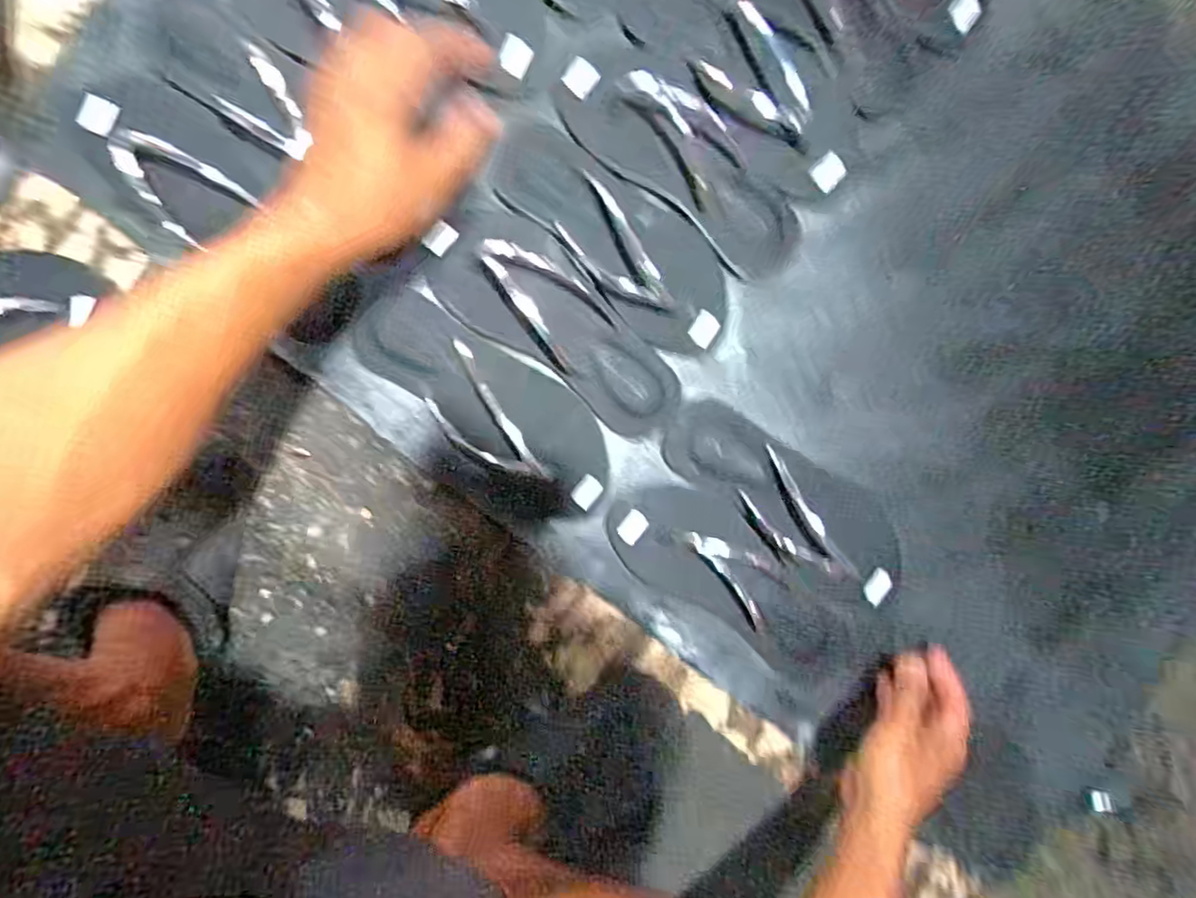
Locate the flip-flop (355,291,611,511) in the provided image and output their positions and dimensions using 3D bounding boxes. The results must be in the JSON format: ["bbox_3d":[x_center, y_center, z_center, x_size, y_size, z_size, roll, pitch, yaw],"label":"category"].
[{"bbox_3d":[-0.096,-0.036,0.531,0.241,0.060,0.107,37,93,-6],"label":"flip-flop"}]

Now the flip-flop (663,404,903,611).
[{"bbox_3d":[0.156,0.040,0.544,0.220,0.028,0.082,40,93,8],"label":"flip-flop"}]

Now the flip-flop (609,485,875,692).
[{"bbox_3d":[0.122,0.113,0.559,0.245,0.033,0.103,34,93,-6],"label":"flip-flop"}]

